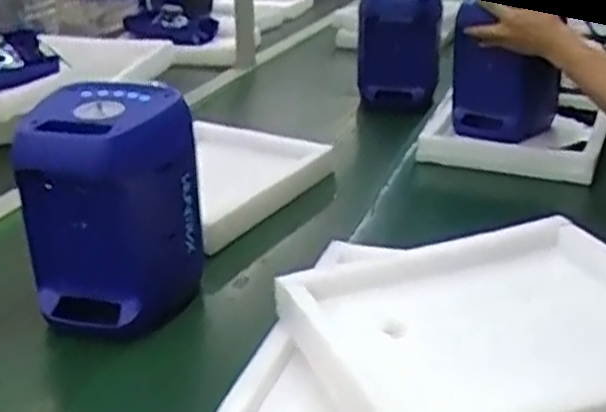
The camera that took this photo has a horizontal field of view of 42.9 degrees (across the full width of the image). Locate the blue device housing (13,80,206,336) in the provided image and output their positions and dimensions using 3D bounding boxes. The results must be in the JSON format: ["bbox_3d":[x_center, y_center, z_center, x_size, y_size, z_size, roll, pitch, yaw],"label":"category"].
[{"bbox_3d":[-0.213,0.004,0.876,0.144,0.238,0.146,8,26,22],"label":"blue device housing"}]

